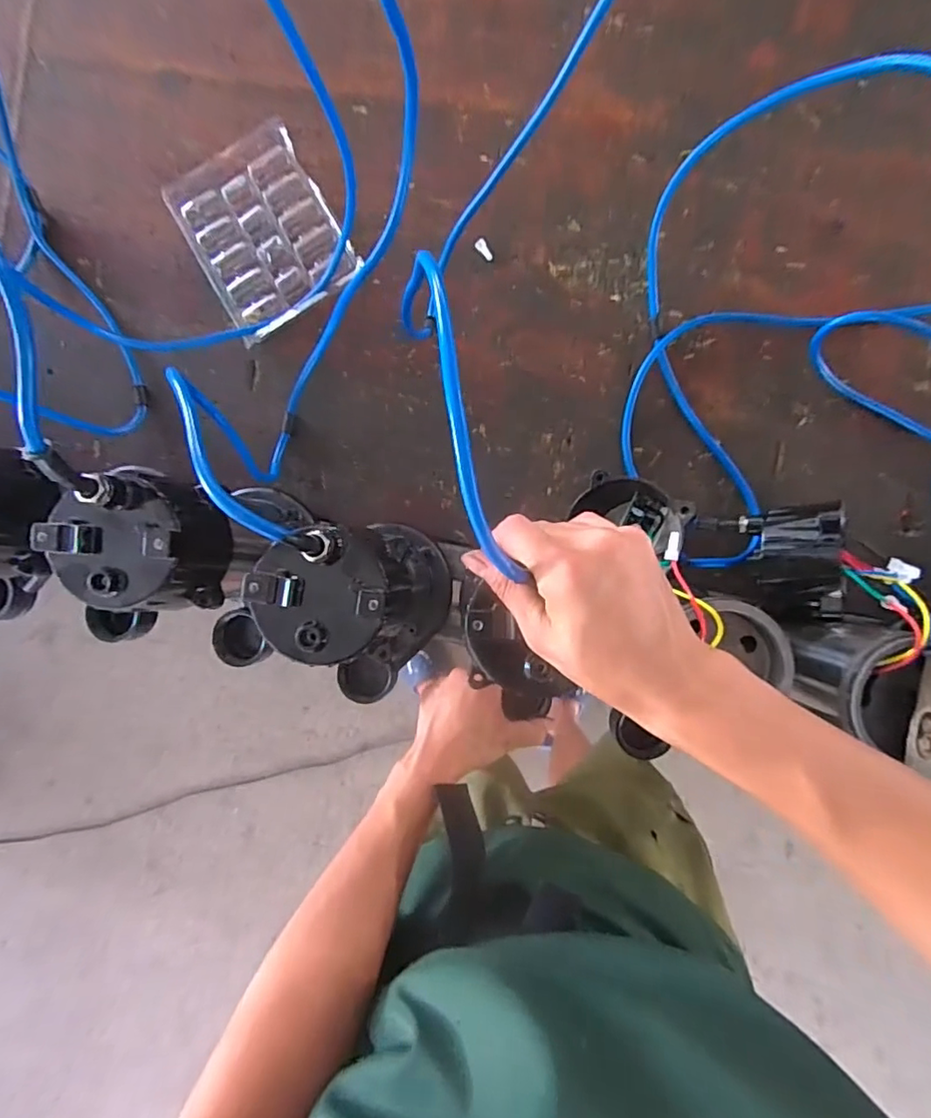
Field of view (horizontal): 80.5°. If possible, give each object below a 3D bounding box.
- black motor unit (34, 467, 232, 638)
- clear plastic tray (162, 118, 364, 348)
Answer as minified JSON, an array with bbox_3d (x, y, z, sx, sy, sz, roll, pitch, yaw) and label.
[{"bbox_3d":[-0.205,-0.009,0.353,0.101,0.078,0.091,-39,89,4],"label":"black motor unit"},{"bbox_3d":[-0.202,-0.324,0.552,0.137,0.033,0.180,-30,89,4],"label":"clear plastic tray"}]

